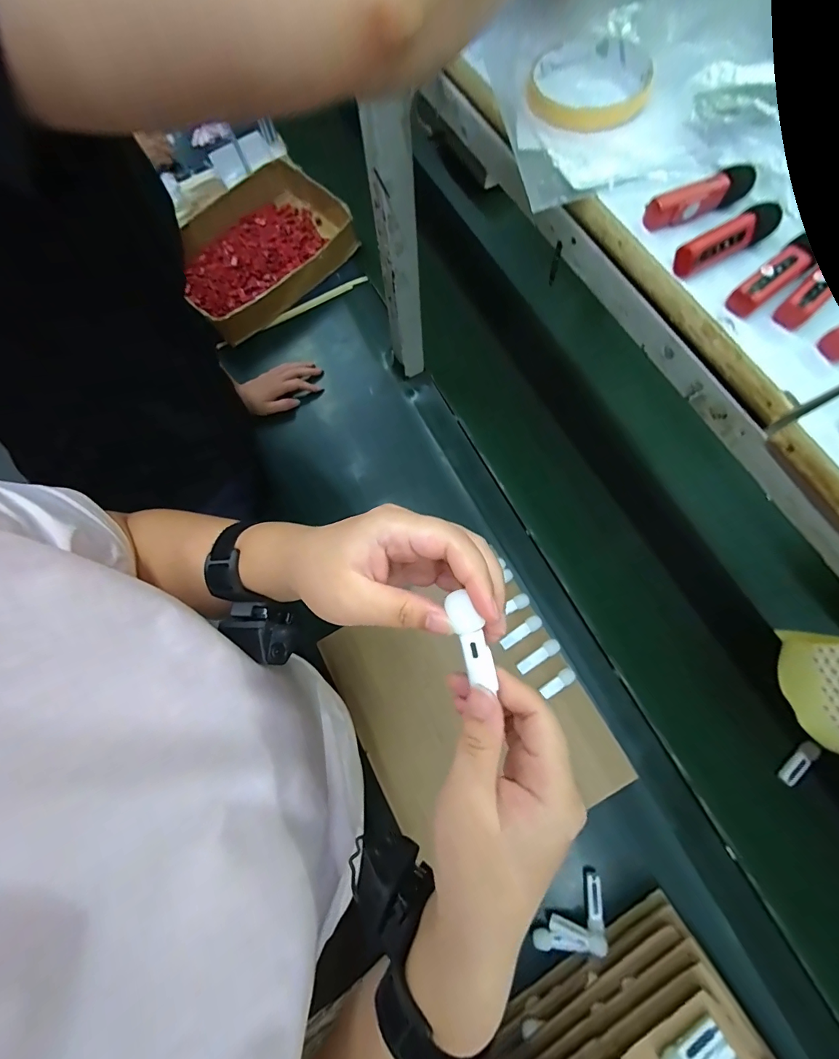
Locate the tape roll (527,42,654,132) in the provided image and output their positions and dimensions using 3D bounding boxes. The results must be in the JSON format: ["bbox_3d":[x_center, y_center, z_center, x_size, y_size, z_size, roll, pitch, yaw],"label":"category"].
[{"bbox_3d":[0.117,-0.309,0.280,0.078,0.015,0.075,-1,73,2],"label":"tape roll"}]

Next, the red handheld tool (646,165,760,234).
[{"bbox_3d":[0.167,-0.197,0.241,0.065,0.017,0.013,-21,73,-5],"label":"red handheld tool"}]

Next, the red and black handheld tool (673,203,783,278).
[{"bbox_3d":[0.176,-0.164,0.228,0.065,0.017,0.012,-26,73,-6],"label":"red and black handheld tool"}]

